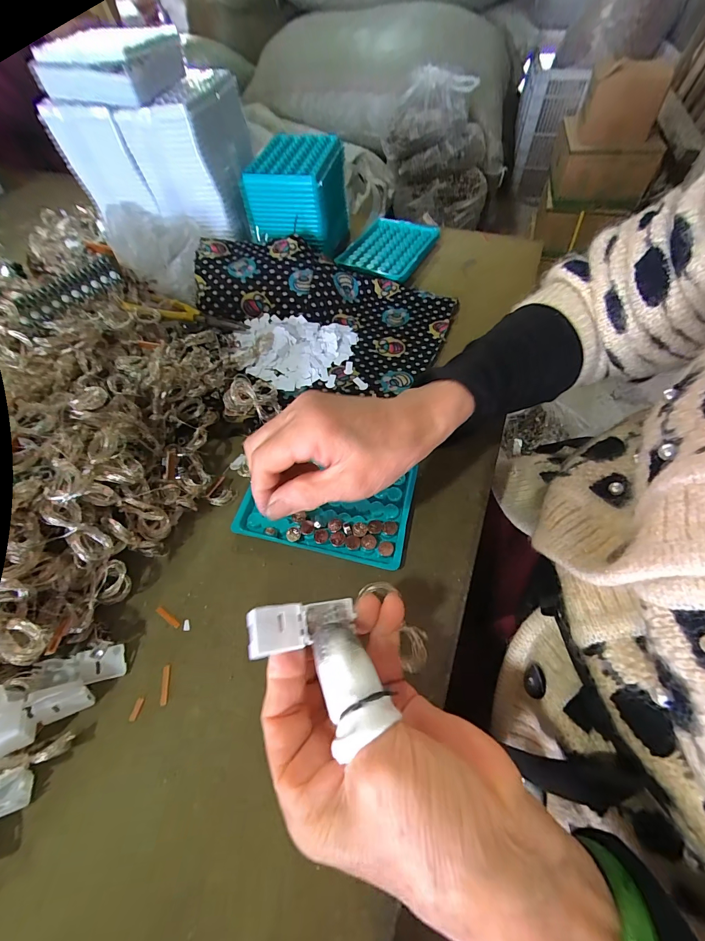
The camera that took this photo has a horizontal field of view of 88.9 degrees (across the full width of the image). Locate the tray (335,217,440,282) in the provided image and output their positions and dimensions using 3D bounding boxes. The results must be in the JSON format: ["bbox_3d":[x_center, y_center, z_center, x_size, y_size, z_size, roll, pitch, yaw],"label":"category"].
[{"bbox_3d":[0.047,-0.292,0.473,0.095,0.013,0.141,22,61,16],"label":"tray"}]

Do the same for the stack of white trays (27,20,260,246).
[{"bbox_3d":[-0.224,-0.381,0.414,0.189,0.144,0.124,2,57,3],"label":"stack of white trays"}]

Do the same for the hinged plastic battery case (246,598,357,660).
[{"bbox_3d":[-0.024,0.072,0.172,0.054,0.012,0.019,3,51,-38],"label":"hinged plastic battery case"}]

